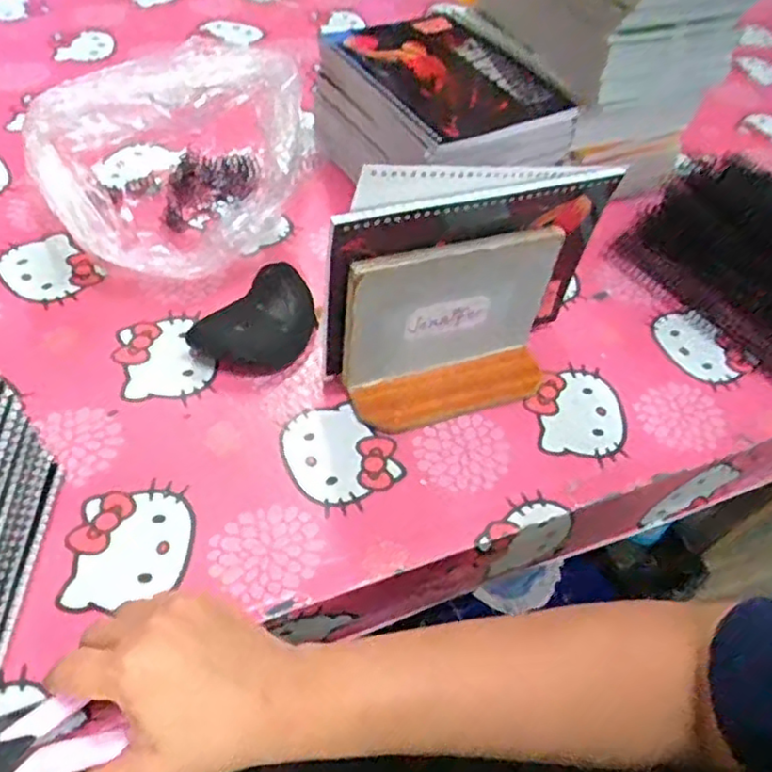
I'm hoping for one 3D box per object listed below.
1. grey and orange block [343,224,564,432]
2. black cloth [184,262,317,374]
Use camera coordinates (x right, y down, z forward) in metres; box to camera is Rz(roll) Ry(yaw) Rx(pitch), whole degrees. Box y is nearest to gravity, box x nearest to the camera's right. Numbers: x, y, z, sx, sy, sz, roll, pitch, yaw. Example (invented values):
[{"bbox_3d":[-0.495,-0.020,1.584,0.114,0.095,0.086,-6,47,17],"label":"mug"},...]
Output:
[{"bbox_3d":[0.054,-0.038,0.471,0.159,0.118,0.053,-15,53,-18],"label":"grey and orange block"},{"bbox_3d":[-0.093,-0.051,0.520,0.068,0.028,0.094,31,53,19],"label":"black cloth"}]

